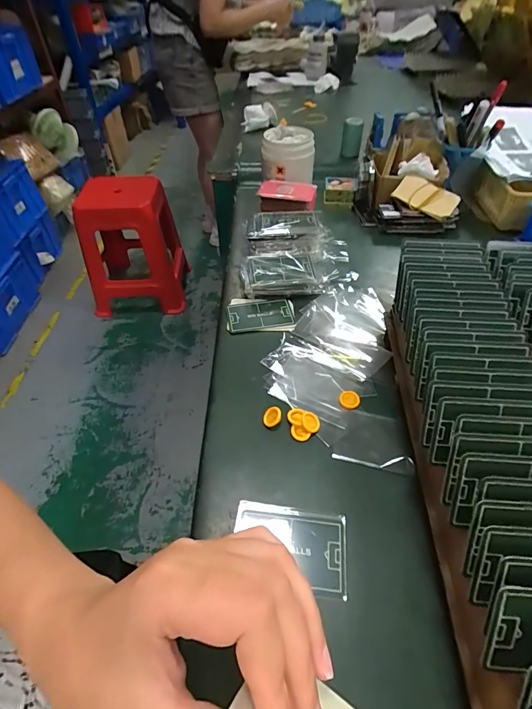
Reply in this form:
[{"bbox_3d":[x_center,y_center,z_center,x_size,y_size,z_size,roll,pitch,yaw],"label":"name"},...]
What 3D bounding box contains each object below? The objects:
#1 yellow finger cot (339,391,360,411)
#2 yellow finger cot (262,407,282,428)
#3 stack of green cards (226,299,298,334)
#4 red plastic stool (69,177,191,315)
[{"bbox_3d":[0.087,0.047,0.378,0.022,0.005,0.020,-1,47,1],"label":"yellow finger cot"},{"bbox_3d":[0.006,0.062,0.362,0.021,0.004,0.017,-36,62,10],"label":"yellow finger cot"},{"bbox_3d":[-0.007,-0.052,0.477,0.085,0.010,0.061,-1,47,2],"label":"stack of green cards"},{"bbox_3d":[-0.613,-0.499,1.660,0.406,0.536,0.406,-3,48,-2],"label":"red plastic stool"}]

